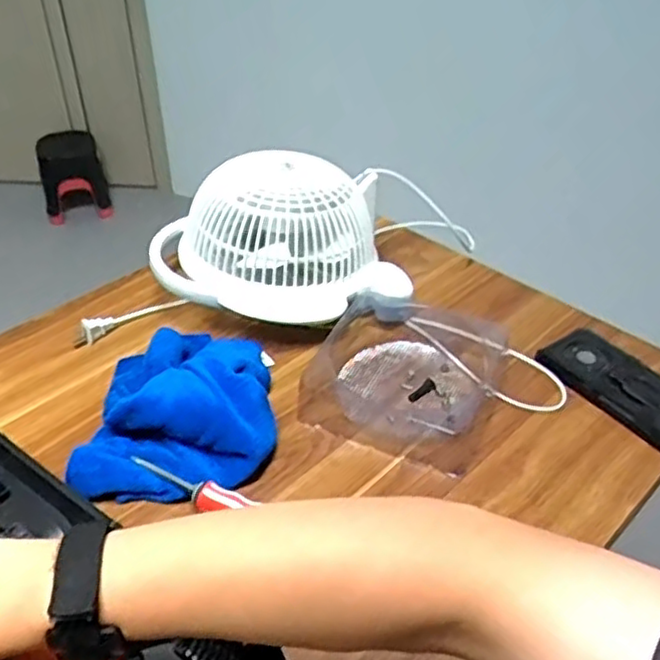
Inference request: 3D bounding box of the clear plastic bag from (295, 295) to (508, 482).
[{"bbox_3d":[0.074,0.044,0.706,0.174,0.040,0.193,14,41,16],"label":"clear plastic bag"}]

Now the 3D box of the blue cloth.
[{"bbox_3d":[-0.138,0.060,0.647,0.166,0.072,0.188,-5,39,-6],"label":"blue cloth"}]

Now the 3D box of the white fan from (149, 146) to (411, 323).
[{"bbox_3d":[-0.058,-0.092,0.779,0.262,0.139,0.190,-11,40,-14],"label":"white fan"}]

